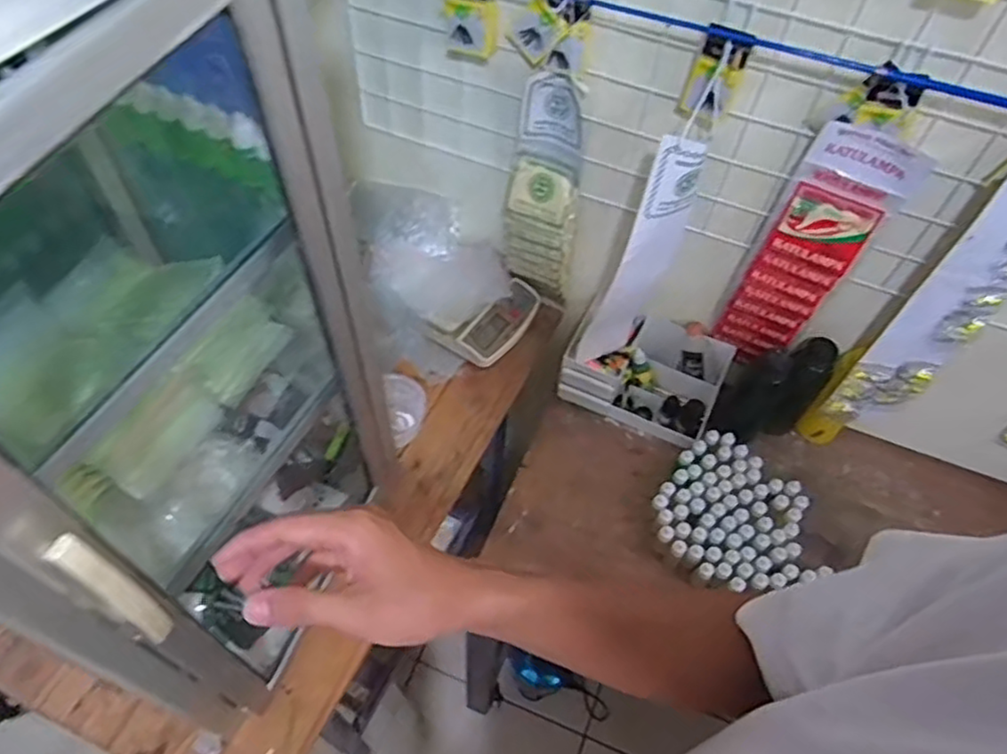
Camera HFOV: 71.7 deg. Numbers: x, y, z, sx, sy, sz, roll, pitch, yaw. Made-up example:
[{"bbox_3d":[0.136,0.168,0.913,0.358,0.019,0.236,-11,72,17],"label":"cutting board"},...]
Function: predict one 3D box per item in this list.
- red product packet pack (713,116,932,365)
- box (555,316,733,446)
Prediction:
[{"bbox_3d":[0.376,-0.142,0.874,0.119,0.371,0.021,23,56,11],"label":"red product packet pack"},{"bbox_3d":[0.219,-0.009,1.075,0.228,0.097,0.141,23,56,11],"label":"box"}]

